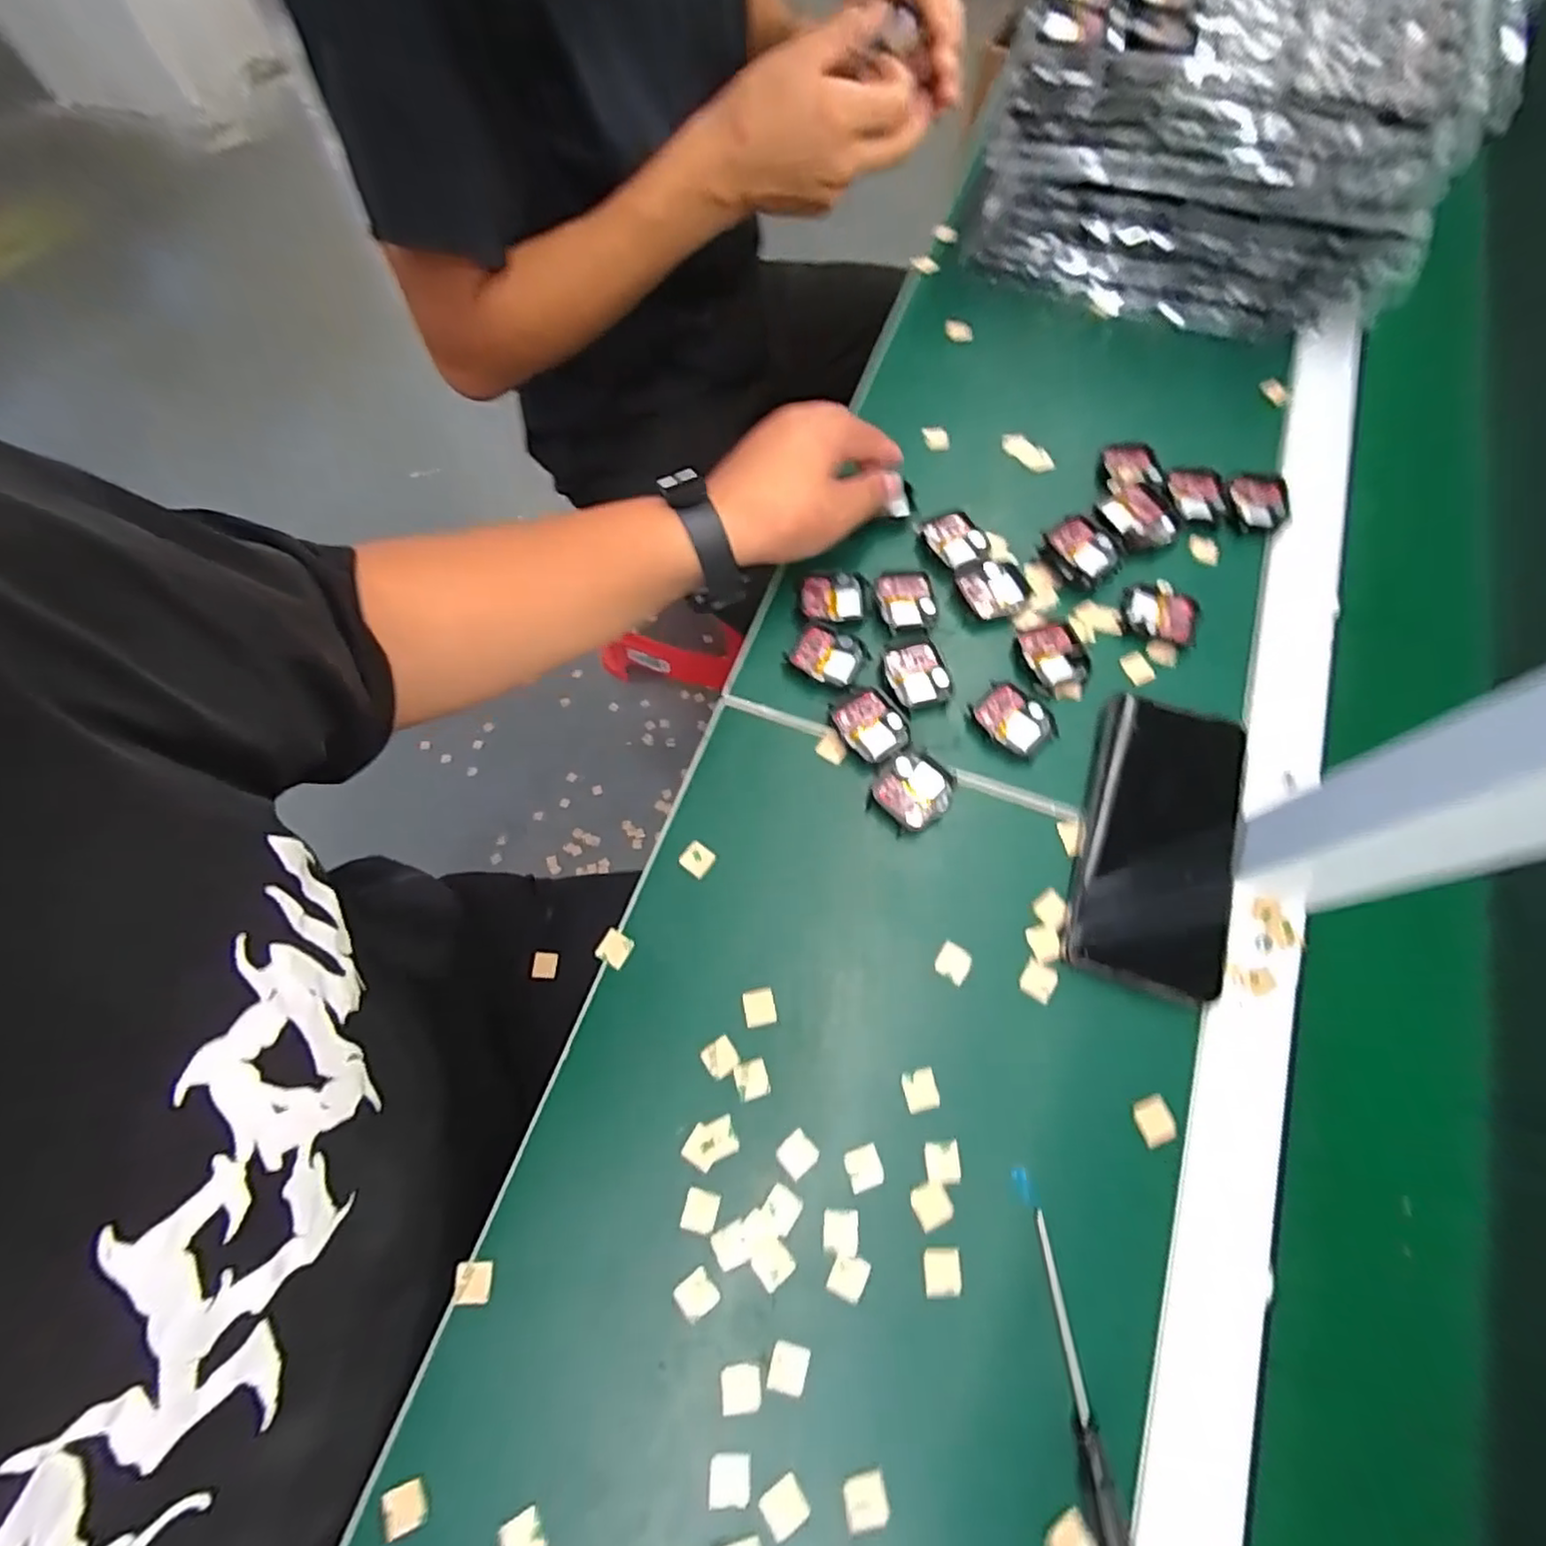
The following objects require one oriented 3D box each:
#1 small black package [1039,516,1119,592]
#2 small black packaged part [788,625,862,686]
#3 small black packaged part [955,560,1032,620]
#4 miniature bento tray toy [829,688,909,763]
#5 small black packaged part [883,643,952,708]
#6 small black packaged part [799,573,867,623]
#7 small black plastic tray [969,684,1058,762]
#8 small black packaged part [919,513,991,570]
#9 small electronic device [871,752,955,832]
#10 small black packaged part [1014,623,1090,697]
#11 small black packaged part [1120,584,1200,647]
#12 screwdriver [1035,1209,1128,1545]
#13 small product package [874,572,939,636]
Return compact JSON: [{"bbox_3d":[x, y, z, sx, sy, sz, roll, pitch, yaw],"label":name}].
[{"bbox_3d":[0.199,-0.143,0.440,0.041,0.015,0.045,-32,72,-10],"label":"small black package"},{"bbox_3d":[0.034,-0.072,0.421,0.040,0.008,0.033,23,72,9],"label":"small black packaged part"},{"bbox_3d":[0.142,-0.121,0.440,0.043,0.004,0.041,-21,71,-6],"label":"small black packaged part"},{"bbox_3d":[0.057,-0.029,0.402,0.037,0.009,0.046,-31,72,-10],"label":"miniature bento tray toy"},{"bbox_3d":[0.088,-0.060,0.415,0.036,0.005,0.041,-15,70,-4],"label":"small black packaged part"},{"bbox_3d":[0.039,-0.111,0.438,0.042,0.005,0.037,-4,70,0],"label":"small black packaged part"},{"bbox_3d":[0.142,-0.031,0.403,0.047,0.008,0.036,41,76,15],"label":"small black plastic tray"},{"bbox_3d":[0.121,-0.154,0.451,0.034,0.006,0.041,-23,71,-7],"label":"small black packaged part"},{"bbox_3d":[0.080,0.010,0.391,0.042,0.009,0.040,41,76,15],"label":"small electronic device"},{"bbox_3d":[0.171,-0.072,0.417,0.040,0.008,0.044,-17,70,-5],"label":"small black packaged part"},{"bbox_3d":[0.242,-0.100,0.428,0.042,0.009,0.038,10,70,5],"label":"small black packaged part"},{"bbox_3d":[0.128,0.264,0.286,0.011,0.015,0.131,-7,70,-2],"label":"screwdriver"},{"bbox_3d":[0.085,-0.109,0.434,0.038,0.005,0.041,-7,70,-1],"label":"small product package"}]

